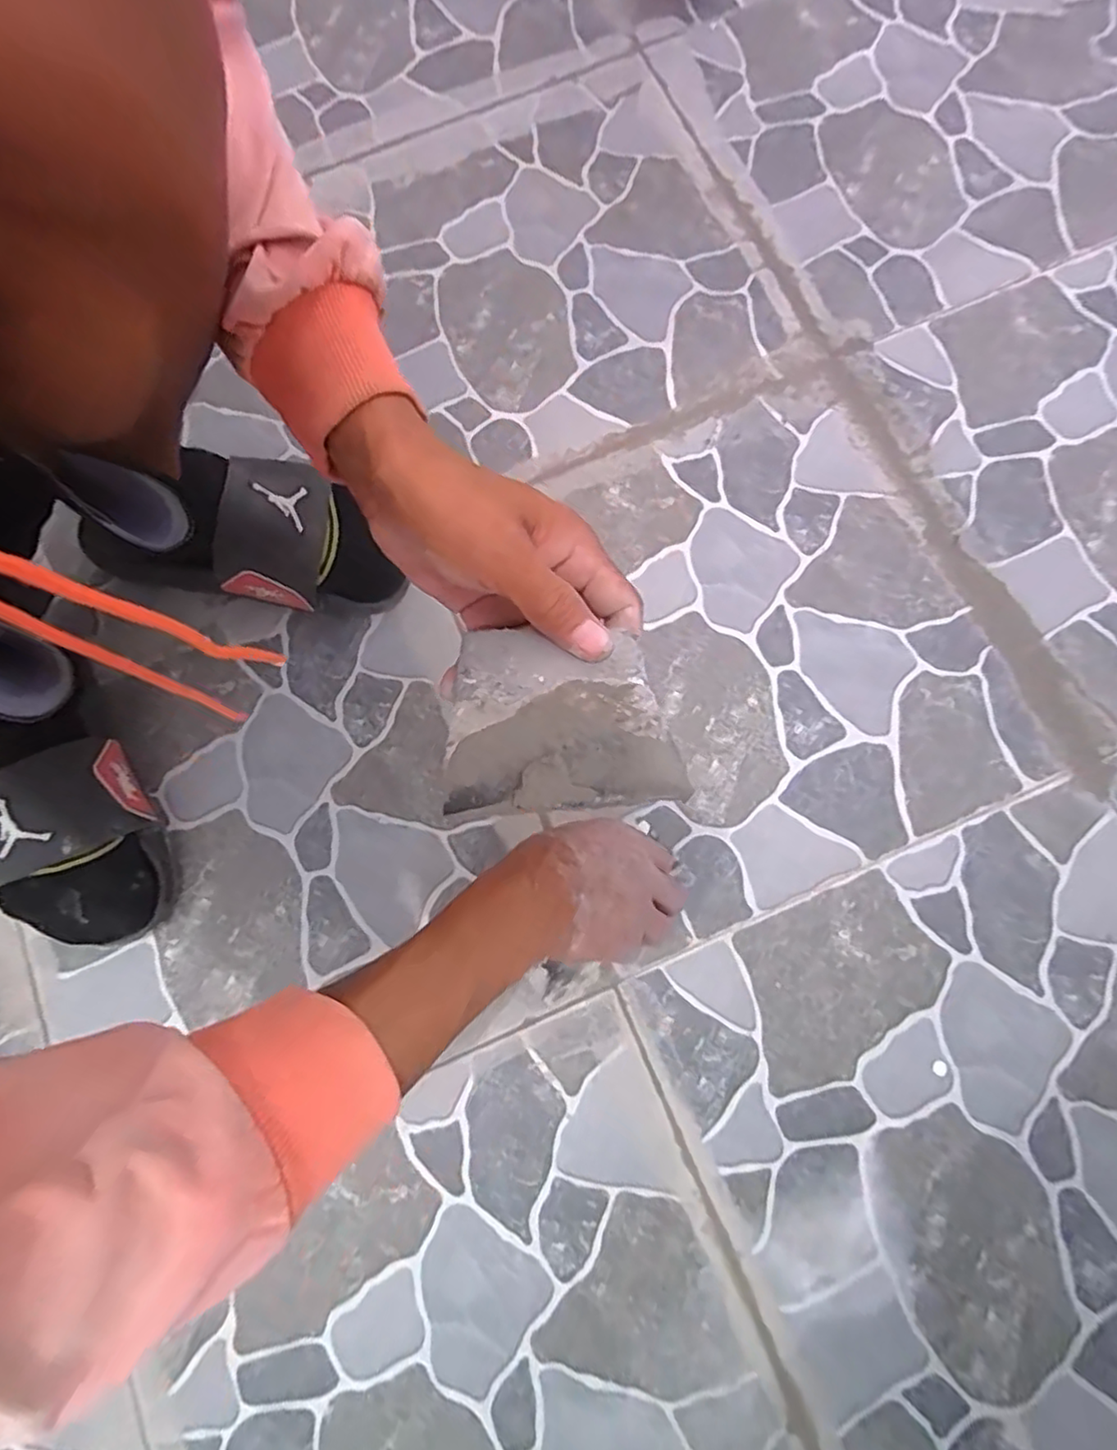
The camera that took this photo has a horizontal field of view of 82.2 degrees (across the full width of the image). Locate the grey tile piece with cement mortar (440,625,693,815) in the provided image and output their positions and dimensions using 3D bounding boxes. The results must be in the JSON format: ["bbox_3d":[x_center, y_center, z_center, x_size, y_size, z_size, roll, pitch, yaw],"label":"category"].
[{"bbox_3d":[0.000,-0.005,0.267,0.094,0.015,0.077,-3,78,1],"label":"grey tile piece with cement mortar"}]

